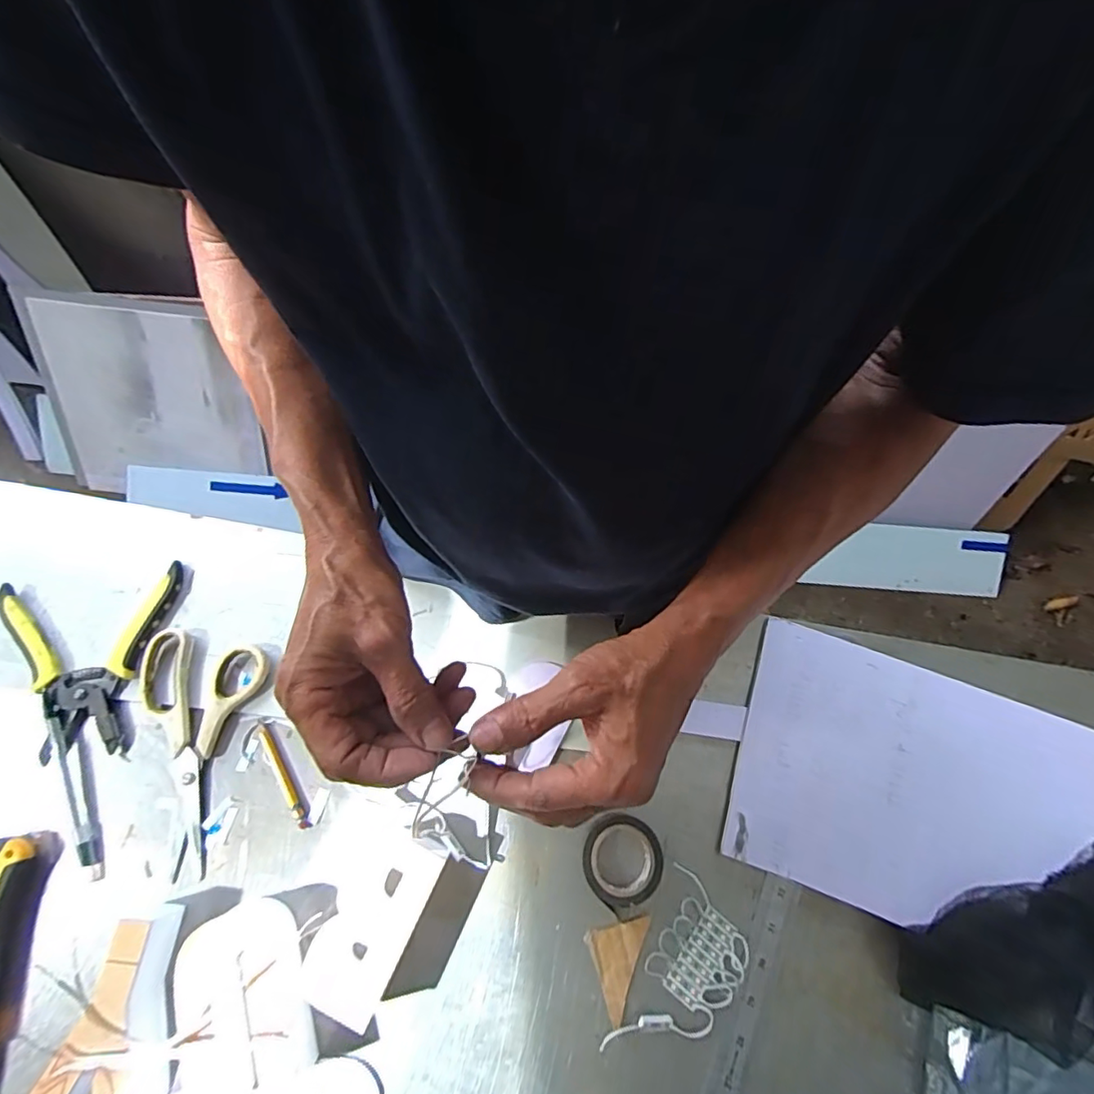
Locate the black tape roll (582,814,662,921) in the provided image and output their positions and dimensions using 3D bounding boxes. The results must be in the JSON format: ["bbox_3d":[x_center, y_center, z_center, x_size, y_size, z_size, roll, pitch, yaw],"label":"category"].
[{"bbox_3d":[0.057,0.239,0.425,0.059,0.016,0.060,1,70,-2],"label":"black tape roll"}]

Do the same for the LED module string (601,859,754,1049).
[{"bbox_3d":[0.103,0.308,0.400,0.072,0.019,0.119,26,71,11],"label":"LED module string"}]

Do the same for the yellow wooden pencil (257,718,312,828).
[{"bbox_3d":[-0.213,0.183,0.444,0.011,0.005,0.091,-29,74,-12],"label":"yellow wooden pencil"}]

